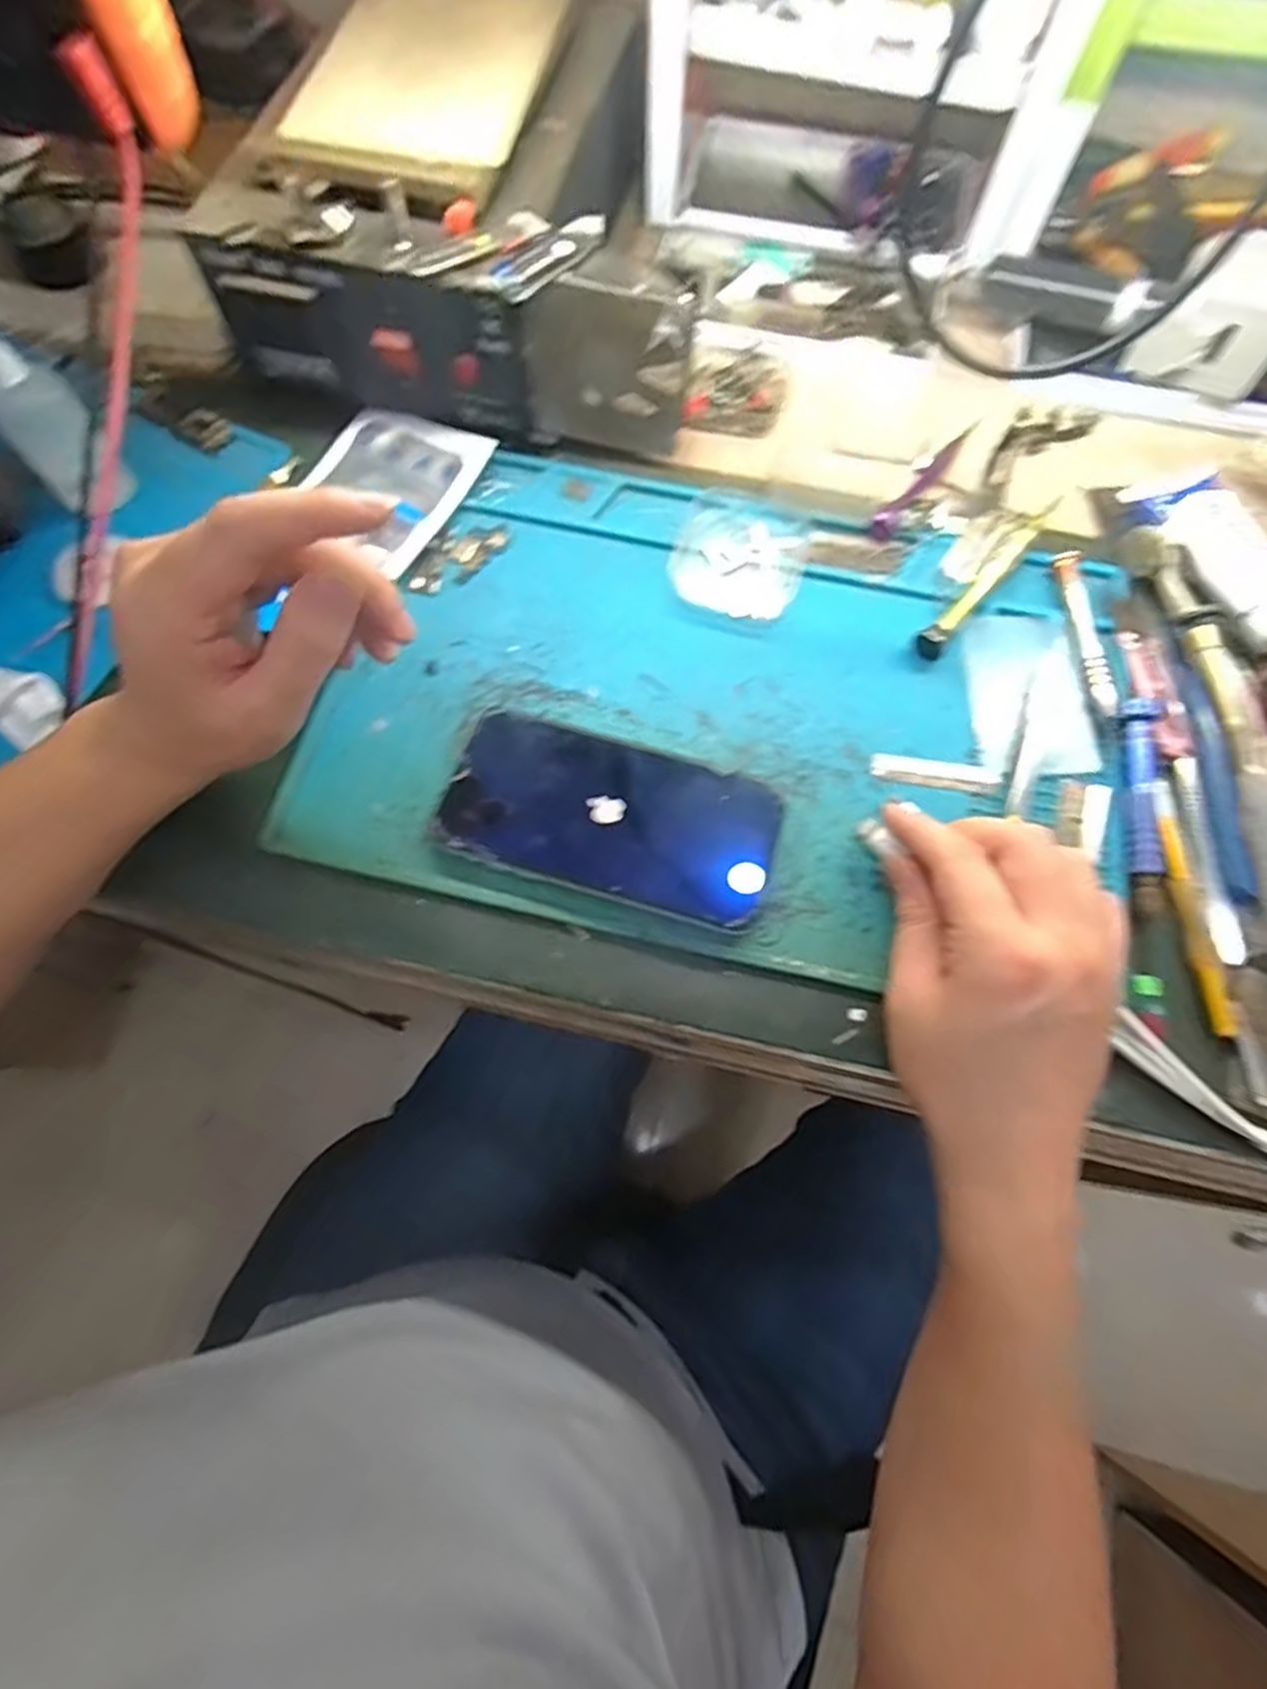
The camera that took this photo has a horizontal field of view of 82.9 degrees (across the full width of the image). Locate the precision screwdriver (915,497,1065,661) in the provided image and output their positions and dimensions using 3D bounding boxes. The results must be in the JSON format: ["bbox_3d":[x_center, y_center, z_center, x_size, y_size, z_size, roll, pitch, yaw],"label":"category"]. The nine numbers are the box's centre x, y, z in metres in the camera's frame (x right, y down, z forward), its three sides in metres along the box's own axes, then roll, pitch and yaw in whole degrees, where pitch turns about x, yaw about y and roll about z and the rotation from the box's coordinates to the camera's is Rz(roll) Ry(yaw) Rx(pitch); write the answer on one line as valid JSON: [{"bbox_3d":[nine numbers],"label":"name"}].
[{"bbox_3d":[0.182,-0.139,0.363,0.013,0.013,0.122,39,76,11],"label":"precision screwdriver"}]

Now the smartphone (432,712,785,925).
[{"bbox_3d":[-0.010,-0.012,0.319,0.141,0.015,0.071,17,73,4],"label":"smartphone"}]

